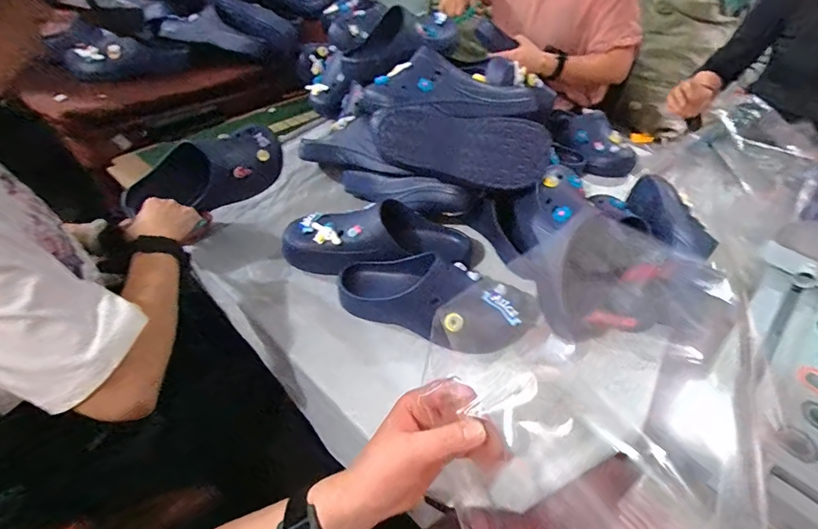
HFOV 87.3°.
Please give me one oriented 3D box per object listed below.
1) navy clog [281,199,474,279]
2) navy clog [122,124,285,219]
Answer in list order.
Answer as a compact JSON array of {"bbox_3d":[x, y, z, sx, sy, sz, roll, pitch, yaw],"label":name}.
[{"bbox_3d":[-0.050,-0.038,0.695,0.304,0.095,0.105,0,44,-2],"label":"navy clog"},{"bbox_3d":[-0.334,-0.167,0.737,0.088,0.116,0.275,31,51,27],"label":"navy clog"}]

